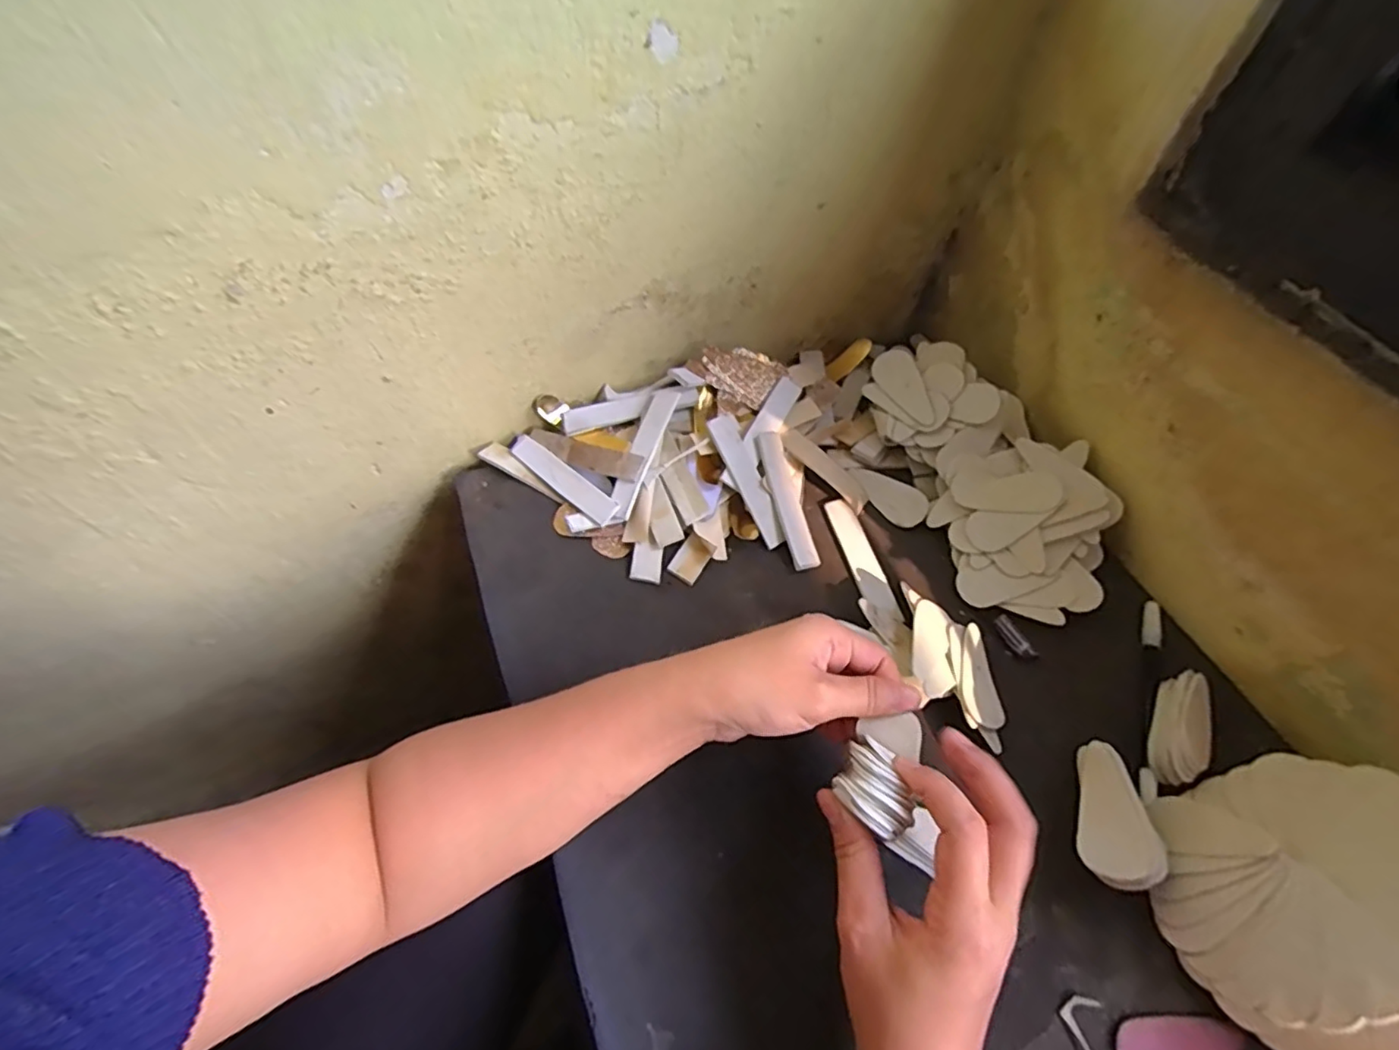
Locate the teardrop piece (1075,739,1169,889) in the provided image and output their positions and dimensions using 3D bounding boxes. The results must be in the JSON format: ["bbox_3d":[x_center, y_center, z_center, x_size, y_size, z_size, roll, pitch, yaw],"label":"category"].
[{"bbox_3d":[0.222,0.158,0.330,0.006,0.038,0.072,39,32,-30],"label":"teardrop piece"}]

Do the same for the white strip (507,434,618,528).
[{"bbox_3d":[-0.106,-0.037,0.461,0.113,0.005,0.021,37,89,22],"label":"white strip"}]

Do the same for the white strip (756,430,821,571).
[{"bbox_3d":[0.065,-0.019,0.453,0.020,0.007,0.109,-13,76,-11],"label":"white strip"}]

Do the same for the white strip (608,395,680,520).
[{"bbox_3d":[-0.042,-0.055,0.452,0.021,0.012,0.104,18,76,8],"label":"white strip"}]

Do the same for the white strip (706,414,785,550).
[{"bbox_3d":[0.037,-0.033,0.452,0.022,0.005,0.104,-24,86,-17],"label":"white strip"}]

